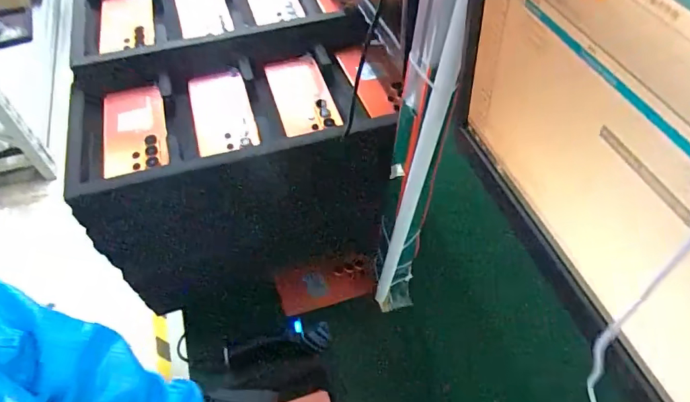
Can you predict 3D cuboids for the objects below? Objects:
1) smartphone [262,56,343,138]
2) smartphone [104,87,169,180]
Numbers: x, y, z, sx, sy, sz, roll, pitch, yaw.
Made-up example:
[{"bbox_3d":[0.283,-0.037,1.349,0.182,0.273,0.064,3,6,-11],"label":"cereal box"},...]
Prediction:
[{"bbox_3d":[-0.062,-0.152,0.642,0.079,0.014,0.162,-13,55,-11],"label":"smartphone"},{"bbox_3d":[-0.281,-0.095,0.604,0.076,0.015,0.159,-14,55,-12],"label":"smartphone"}]

